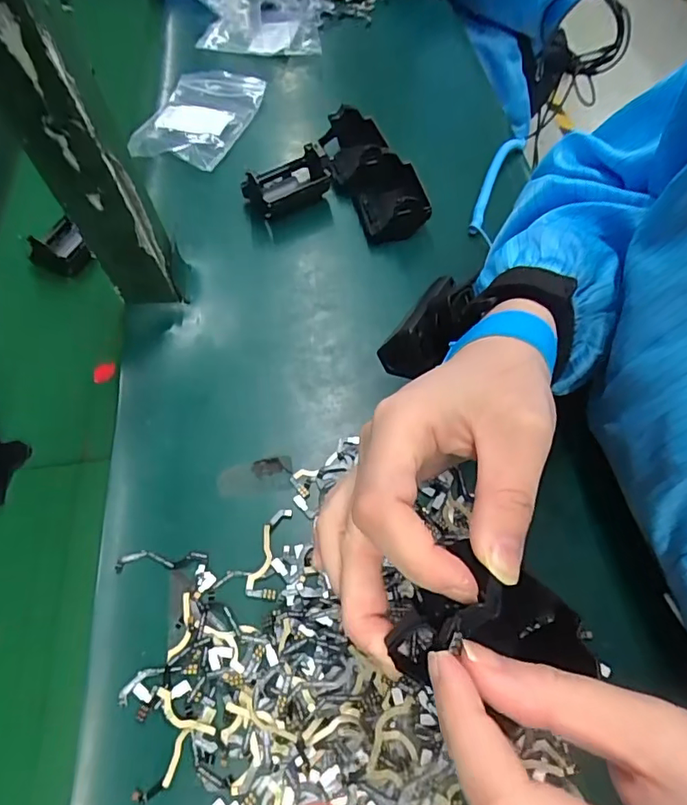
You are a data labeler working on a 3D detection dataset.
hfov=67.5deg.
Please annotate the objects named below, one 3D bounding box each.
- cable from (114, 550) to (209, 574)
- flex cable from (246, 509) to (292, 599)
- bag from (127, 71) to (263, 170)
[{"bbox_3d":[-0.108,0.094,0.306,0.055,0.004,0.012,-3,59,2],"label":"cable"},{"bbox_3d":[-0.045,0.088,0.306,0.018,0.004,0.052,6,61,5],"label":"flex cable"},{"bbox_3d":[-0.146,-0.292,0.521,0.100,0.016,0.156,12,62,8],"label":"bag"}]

